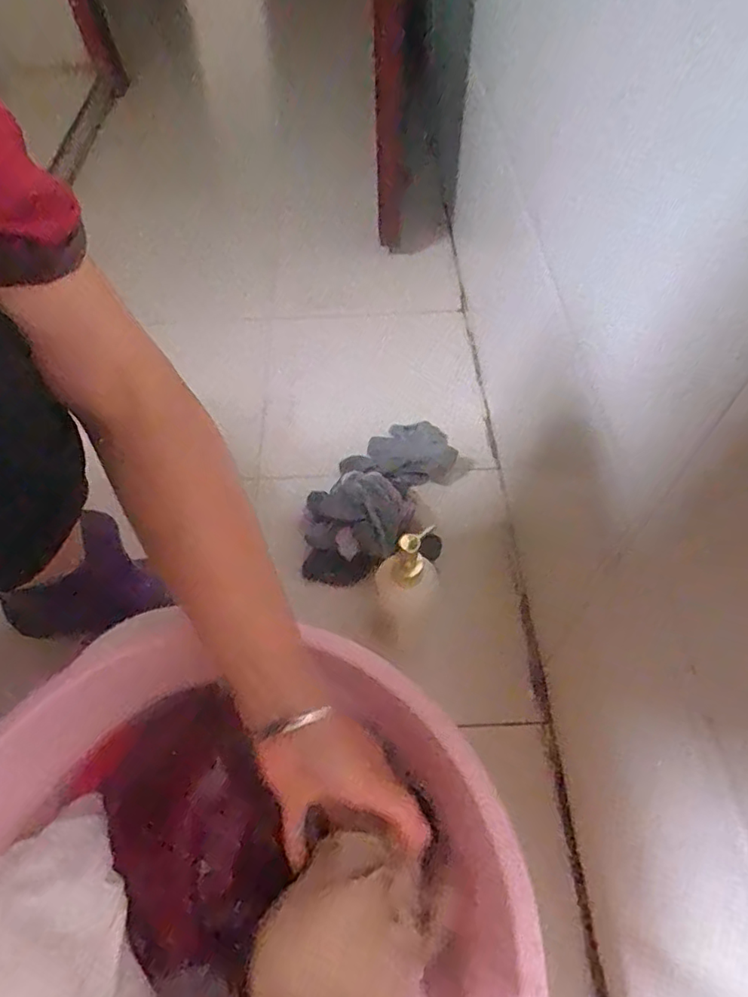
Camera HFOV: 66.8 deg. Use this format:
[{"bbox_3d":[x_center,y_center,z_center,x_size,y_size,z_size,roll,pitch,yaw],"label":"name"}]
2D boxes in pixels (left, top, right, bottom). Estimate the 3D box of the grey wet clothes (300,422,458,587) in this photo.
[{"bbox_3d":[0.005,-0.016,0.658,0.129,0.063,0.251,24,61,17],"label":"grey wet clothes"}]

